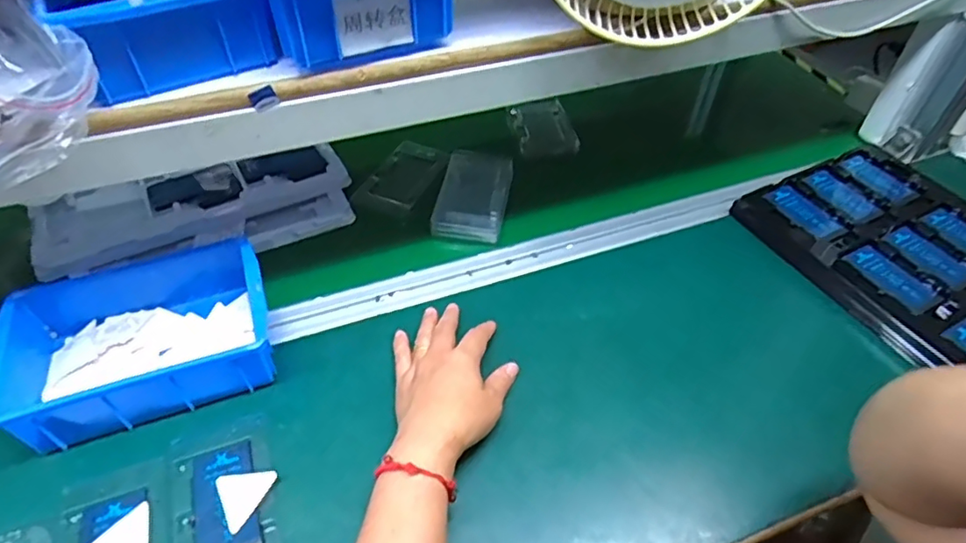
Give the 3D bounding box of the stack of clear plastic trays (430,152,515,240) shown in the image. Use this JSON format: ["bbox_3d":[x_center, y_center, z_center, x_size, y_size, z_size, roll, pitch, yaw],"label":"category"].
[{"bbox_3d":[-0.010,-0.088,0.668,0.076,0.036,0.126,7,47,6],"label":"stack of clear plastic trays"}]

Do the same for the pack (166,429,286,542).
[{"bbox_3d":[-0.192,0.178,0.428,0.075,0.015,0.110,-15,49,-15],"label":"pack"}]

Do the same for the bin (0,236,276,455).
[{"bbox_3d":[-0.288,0.052,0.498,0.196,0.065,0.149,-16,49,-15],"label":"bin"}]

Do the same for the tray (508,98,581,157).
[{"bbox_3d":[0.080,-0.194,0.775,0.075,0.018,0.112,-3,47,-4],"label":"tray"}]

